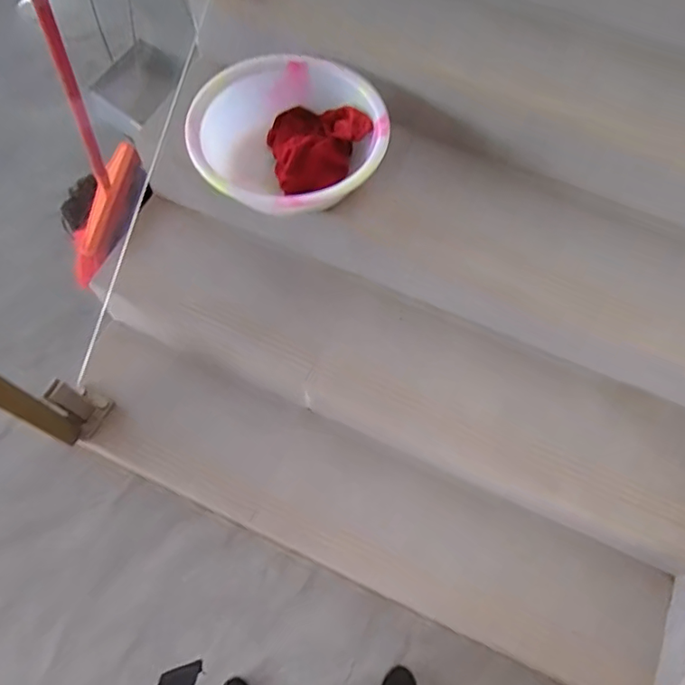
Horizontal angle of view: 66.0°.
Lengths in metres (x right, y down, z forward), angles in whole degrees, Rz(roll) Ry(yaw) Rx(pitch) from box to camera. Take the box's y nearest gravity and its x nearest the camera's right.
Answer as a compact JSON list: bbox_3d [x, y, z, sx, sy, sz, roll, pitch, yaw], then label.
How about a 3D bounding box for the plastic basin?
[{"bbox_3d":[-0.084,-0.376,1.011,0.348,0.141,0.318,0,65,-1],"label":"plastic basin"}]

